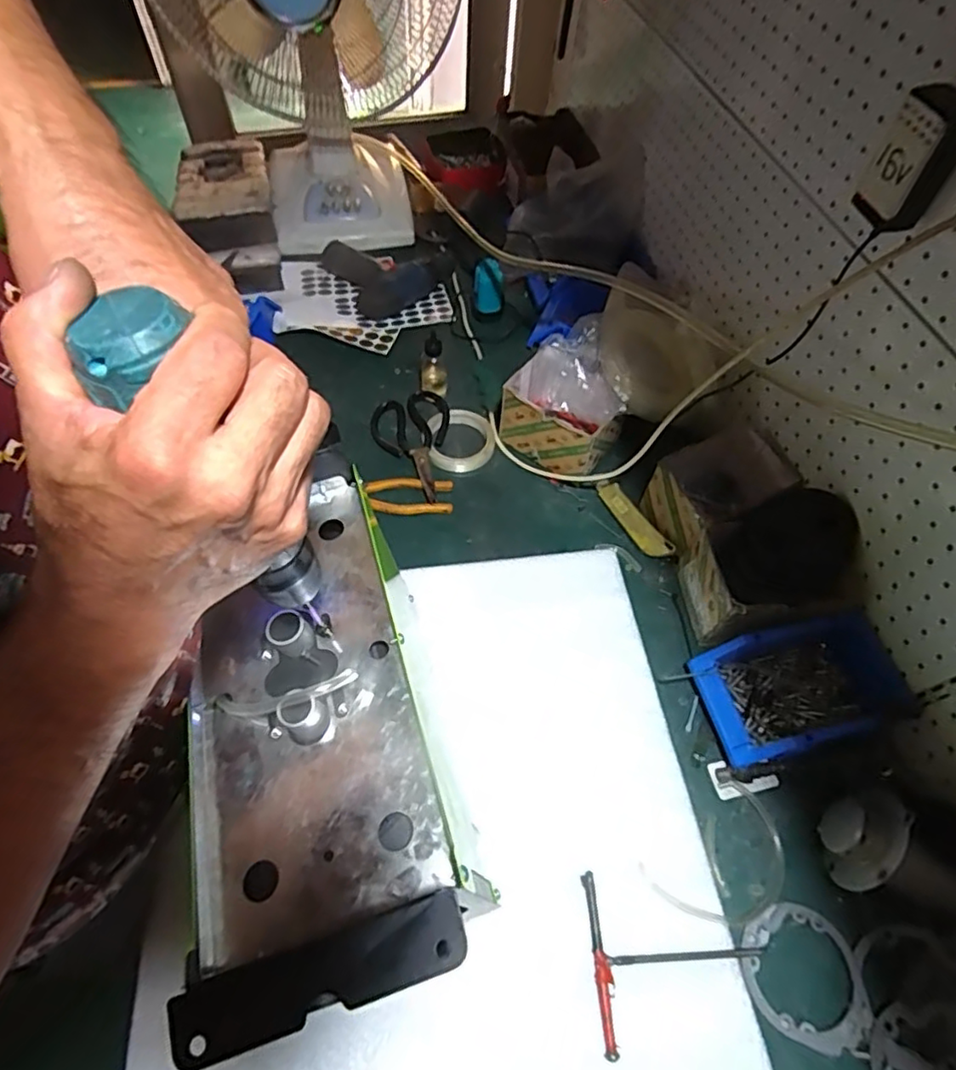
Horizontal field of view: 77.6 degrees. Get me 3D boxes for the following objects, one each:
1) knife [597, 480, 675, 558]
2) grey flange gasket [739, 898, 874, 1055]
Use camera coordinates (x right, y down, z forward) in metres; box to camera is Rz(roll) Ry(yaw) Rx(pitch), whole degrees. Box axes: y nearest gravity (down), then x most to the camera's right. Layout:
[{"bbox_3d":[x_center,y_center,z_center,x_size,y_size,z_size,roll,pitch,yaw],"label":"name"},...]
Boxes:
[{"bbox_3d":[0.197,-0.020,0.759,0.033,0.021,0.126,-25,63,-18],"label":"knife"},{"bbox_3d":[0.286,0.383,0.520,0.109,0.004,0.099,22,59,10],"label":"grey flange gasket"}]

